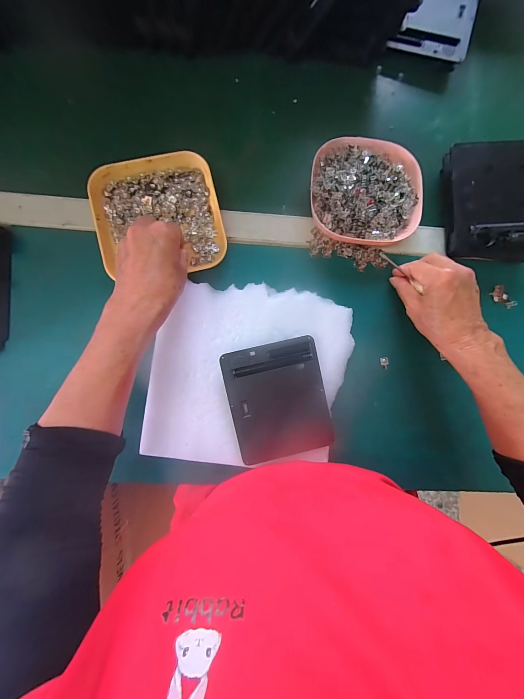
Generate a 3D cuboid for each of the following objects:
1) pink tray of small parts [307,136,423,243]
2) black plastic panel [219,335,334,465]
[{"bbox_3d":[0.128,-0.198,0.358,0.134,0.035,0.125,8,87,-3],"label":"pink tray of small parts"},{"bbox_3d":[0.020,0.061,0.335,0.112,0.018,0.134,-12,88,-4],"label":"black plastic panel"}]

